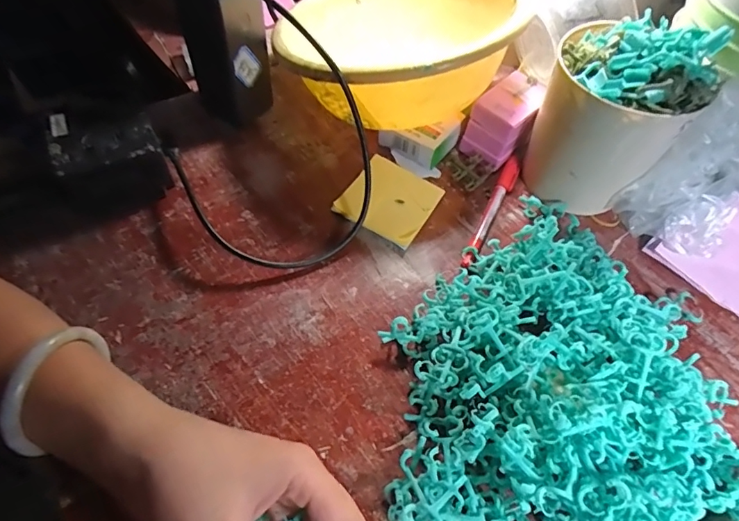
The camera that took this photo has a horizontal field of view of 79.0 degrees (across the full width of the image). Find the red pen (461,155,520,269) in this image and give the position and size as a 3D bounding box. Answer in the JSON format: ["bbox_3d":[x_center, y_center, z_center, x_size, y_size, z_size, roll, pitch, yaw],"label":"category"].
[{"bbox_3d":[0.110,-0.044,0.394,0.015,0.009,0.139,24,59,12],"label":"red pen"}]

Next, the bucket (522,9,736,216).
[{"bbox_3d":[0.190,-0.115,0.365,0.108,0.137,0.092,29,60,15],"label":"bucket"}]

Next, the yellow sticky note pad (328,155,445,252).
[{"bbox_3d":[0.018,-0.055,0.395,0.075,0.011,0.074,27,59,14],"label":"yellow sticky note pad"}]

